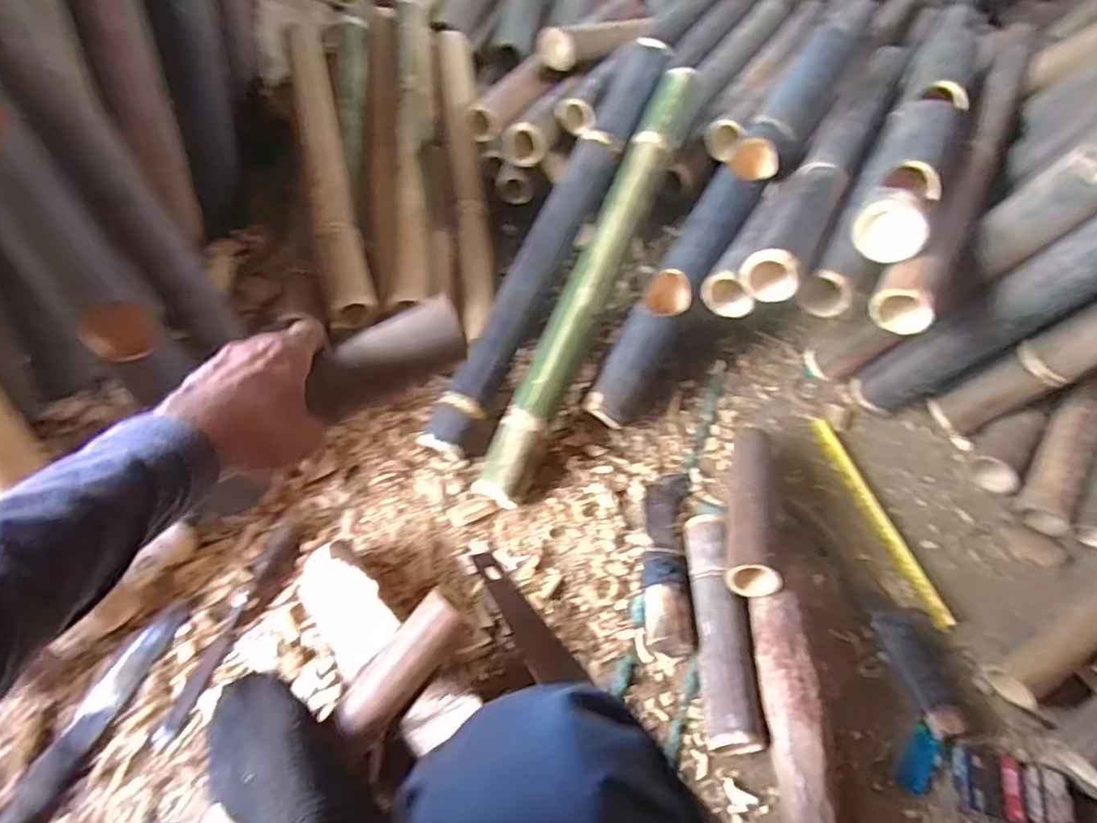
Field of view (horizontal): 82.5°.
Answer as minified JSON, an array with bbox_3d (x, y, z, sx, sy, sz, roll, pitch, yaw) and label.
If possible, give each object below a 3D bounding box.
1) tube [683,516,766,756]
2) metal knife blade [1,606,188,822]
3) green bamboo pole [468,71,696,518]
[{"bbox_3d":[0.188,0.234,0.686,0.057,0.058,0.243,4,54,-1],"label":"tube"},{"bbox_3d":[-0.452,0.305,0.612,0.043,0.015,0.247,18,55,10],"label":"metal knife blade"},{"bbox_3d":[0.060,-0.186,0.835,0.058,0.054,0.654,21,77,12],"label":"green bamboo pole"}]

